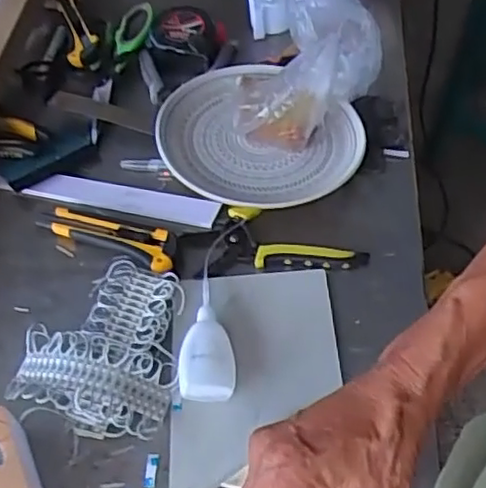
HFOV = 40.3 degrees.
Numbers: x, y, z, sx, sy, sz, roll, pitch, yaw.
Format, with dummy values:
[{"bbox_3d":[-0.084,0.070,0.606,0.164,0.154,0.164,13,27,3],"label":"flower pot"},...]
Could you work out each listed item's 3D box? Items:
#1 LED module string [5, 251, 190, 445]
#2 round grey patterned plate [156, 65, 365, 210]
[{"bbox_3d":[-0.116,0.080,0.559,0.125,0.035,0.153,5,53,8],"label":"LED module string"},{"bbox_3d":[0.010,-0.109,0.686,0.198,0.047,0.186,-2,52,3],"label":"round grey patterned plate"}]

